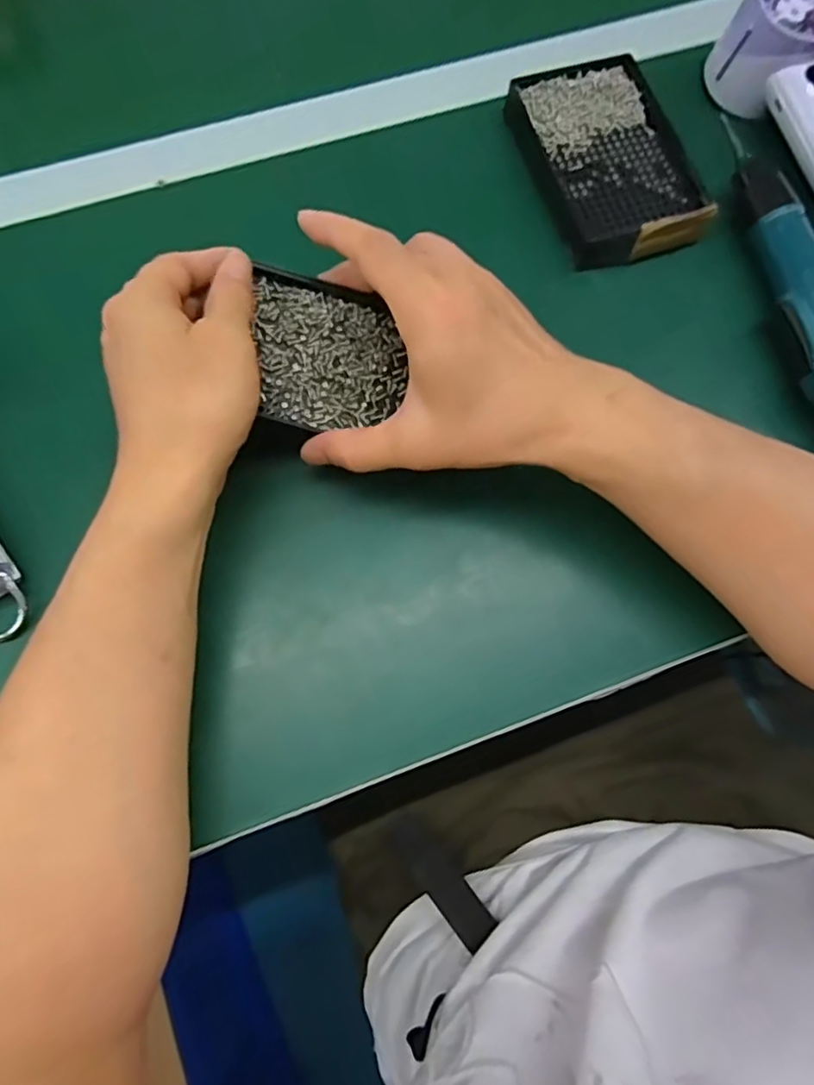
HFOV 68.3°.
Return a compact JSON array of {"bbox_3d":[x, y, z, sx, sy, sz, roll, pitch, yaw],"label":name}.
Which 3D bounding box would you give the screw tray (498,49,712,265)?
[{"bbox_3d":[0.132,-0.250,0.392,0.094,0.025,0.144,-18,76,-6],"label":"screw tray"}]

